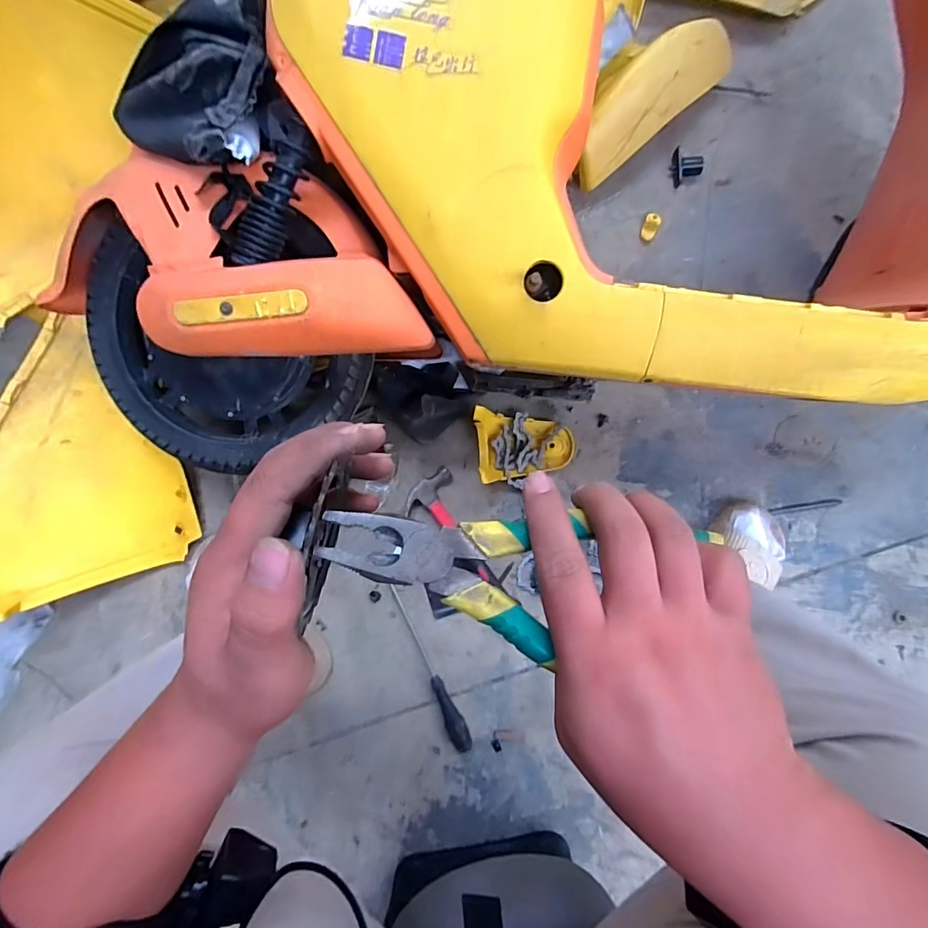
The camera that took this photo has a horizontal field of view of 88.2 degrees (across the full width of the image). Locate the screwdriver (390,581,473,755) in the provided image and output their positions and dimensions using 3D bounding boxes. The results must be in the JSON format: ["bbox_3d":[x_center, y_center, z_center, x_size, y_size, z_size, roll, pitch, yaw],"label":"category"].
[{"bbox_3d":[-0.048,0.312,0.732,0.034,0.037,0.264,-23,86,-1],"label":"screwdriver"}]

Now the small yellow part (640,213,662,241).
[{"bbox_3d":[0.308,-0.391,0.792,0.025,0.020,0.043,18,86,2],"label":"small yellow part"}]

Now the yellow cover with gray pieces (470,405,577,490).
[{"bbox_3d":[0.093,-0.022,0.764,0.158,0.026,0.113,7,86,1],"label":"yellow cover with gray pieces"}]

